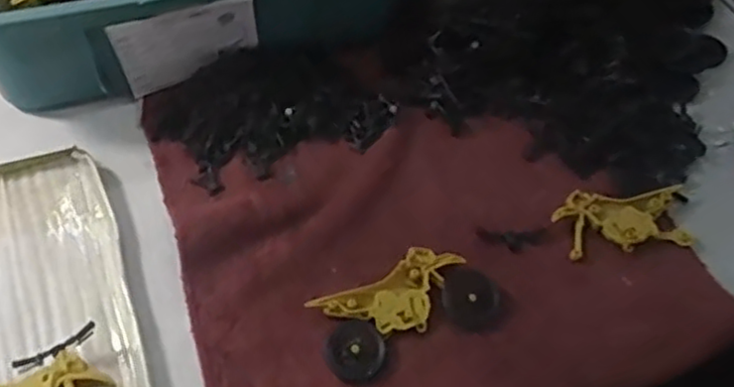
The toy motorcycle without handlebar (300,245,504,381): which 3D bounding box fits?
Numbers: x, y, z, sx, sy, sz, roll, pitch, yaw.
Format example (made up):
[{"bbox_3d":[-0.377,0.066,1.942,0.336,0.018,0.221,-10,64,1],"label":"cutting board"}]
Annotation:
[{"bbox_3d":[0.024,0.073,0.463,0.112,0.021,0.064,-18,57,-17],"label":"toy motorcycle without handlebar"}]

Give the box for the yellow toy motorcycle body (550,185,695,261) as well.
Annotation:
[{"bbox_3d":[0.188,0.020,0.521,0.100,0.013,0.050,-4,54,-8],"label":"yellow toy motorcycle body"}]

